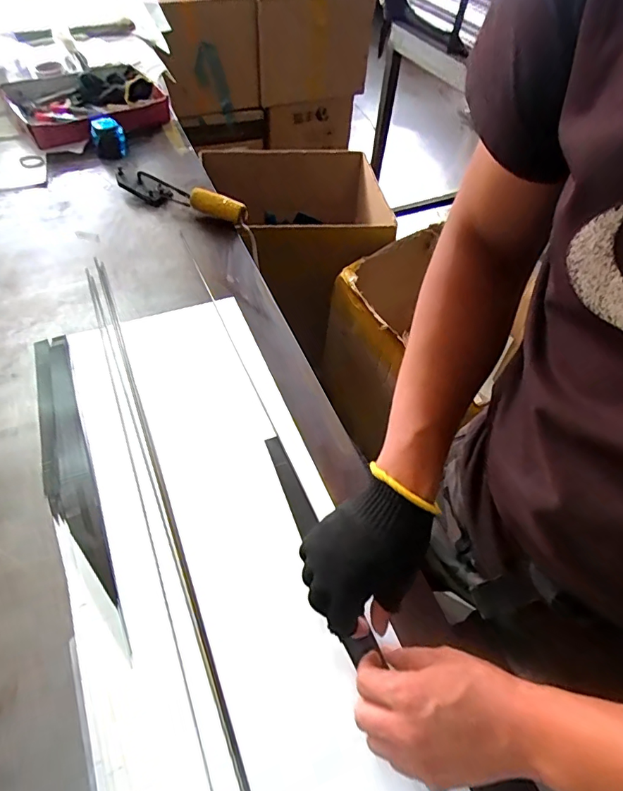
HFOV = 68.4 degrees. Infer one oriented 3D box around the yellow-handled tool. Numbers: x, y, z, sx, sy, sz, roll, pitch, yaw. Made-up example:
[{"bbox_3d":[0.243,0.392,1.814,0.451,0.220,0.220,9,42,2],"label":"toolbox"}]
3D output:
[{"bbox_3d":[-0.248,-0.378,0.865,0.276,0.039,0.060,18,55,11],"label":"yellow-handled tool"}]

